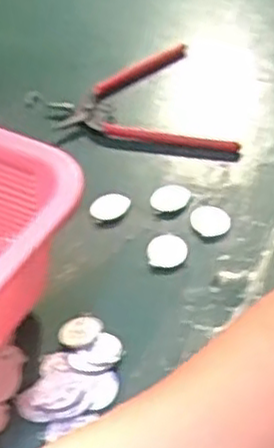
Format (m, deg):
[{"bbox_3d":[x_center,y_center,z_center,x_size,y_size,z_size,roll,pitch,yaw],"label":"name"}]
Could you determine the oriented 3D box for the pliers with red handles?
[{"bbox_3d":[0.013,-0.105,0.570,0.141,0.019,0.120,6,43,11],"label":"pliers with red handles"}]

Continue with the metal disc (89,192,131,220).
[{"bbox_3d":[-0.018,-0.012,0.482,0.026,0.005,0.023,-3,42,1],"label":"metal disc"}]

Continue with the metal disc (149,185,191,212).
[{"bbox_3d":[0.023,-0.018,0.486,0.027,0.004,0.027,-2,42,2],"label":"metal disc"}]

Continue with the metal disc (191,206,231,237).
[{"bbox_3d":[0.048,-0.003,0.469,0.025,0.004,0.027,-2,42,2],"label":"metal disc"}]

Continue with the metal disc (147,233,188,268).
[{"bbox_3d":[0.019,0.016,0.450,0.024,0.005,0.026,-2,42,2],"label":"metal disc"}]

